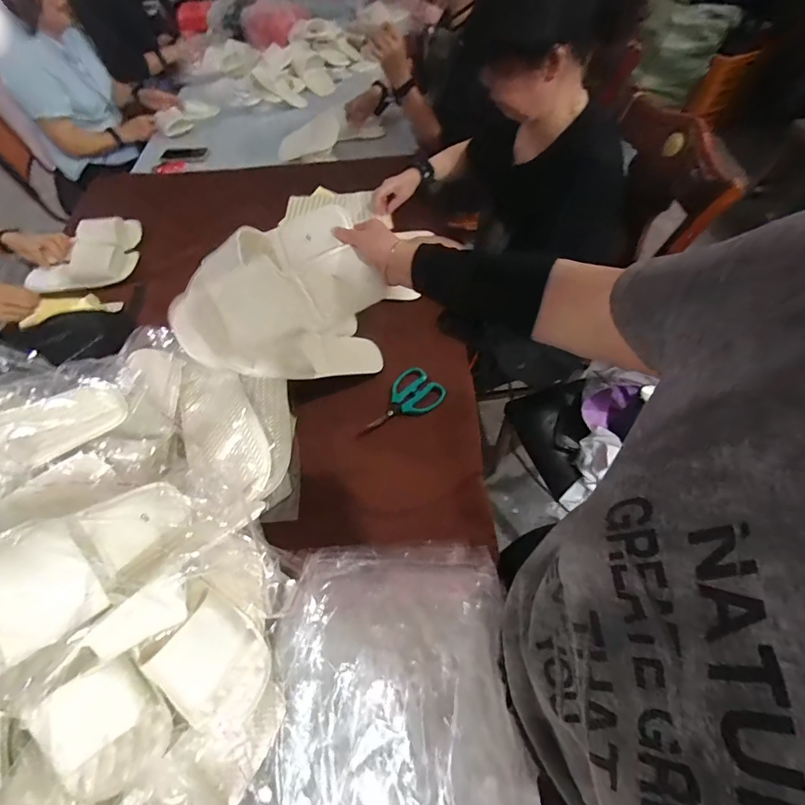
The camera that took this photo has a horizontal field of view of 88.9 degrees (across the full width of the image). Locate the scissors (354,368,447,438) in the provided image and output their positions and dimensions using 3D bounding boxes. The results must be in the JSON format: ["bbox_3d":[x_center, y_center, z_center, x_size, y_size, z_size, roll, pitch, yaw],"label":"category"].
[{"bbox_3d":[-0.008,0.004,0.712,0.165,0.013,0.088,-37,64,-20],"label":"scissors"}]

